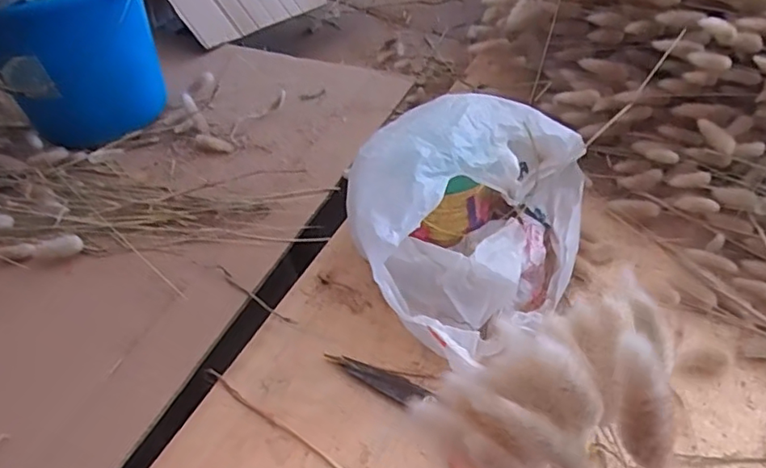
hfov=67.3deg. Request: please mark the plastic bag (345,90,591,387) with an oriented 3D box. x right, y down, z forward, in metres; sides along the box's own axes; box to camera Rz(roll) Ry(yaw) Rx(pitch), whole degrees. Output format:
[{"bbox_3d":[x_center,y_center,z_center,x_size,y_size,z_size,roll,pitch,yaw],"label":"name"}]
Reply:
[{"bbox_3d":[0.079,-0.018,0.508,0.178,0.132,0.228,15,49,17],"label":"plastic bag"}]

